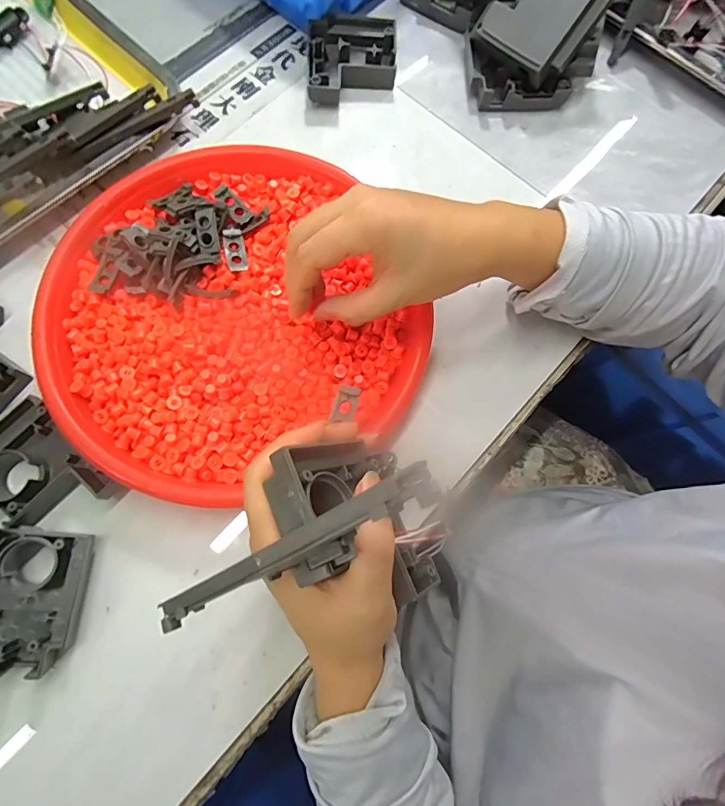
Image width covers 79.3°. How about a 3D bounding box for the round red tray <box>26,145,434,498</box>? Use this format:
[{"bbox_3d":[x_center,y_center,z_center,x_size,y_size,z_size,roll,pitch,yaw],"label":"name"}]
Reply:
[{"bbox_3d":[-0.095,-0.062,0.303,0.229,0.037,0.231,0,75,-2],"label":"round red tray"}]

